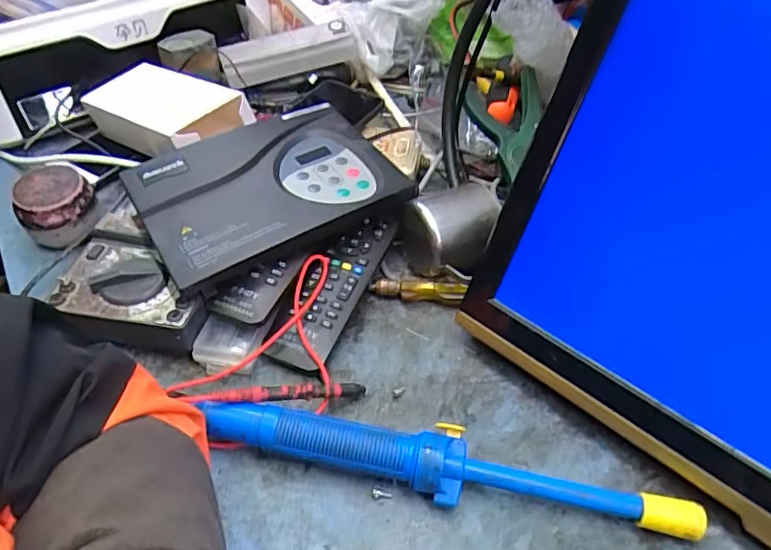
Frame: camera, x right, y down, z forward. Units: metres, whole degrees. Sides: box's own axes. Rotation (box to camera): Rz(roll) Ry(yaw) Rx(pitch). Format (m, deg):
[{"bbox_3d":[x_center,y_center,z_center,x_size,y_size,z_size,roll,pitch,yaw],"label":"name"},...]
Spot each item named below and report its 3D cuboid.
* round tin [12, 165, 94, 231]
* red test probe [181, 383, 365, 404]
[{"bbox_3d":[-0.284,-0.068,0.486,0.053,0.025,0.052,0,45,0],"label":"round tin"},{"bbox_3d":[-0.068,0.077,0.370,0.116,0.012,0.007,2,40,-25],"label":"red test probe"}]

